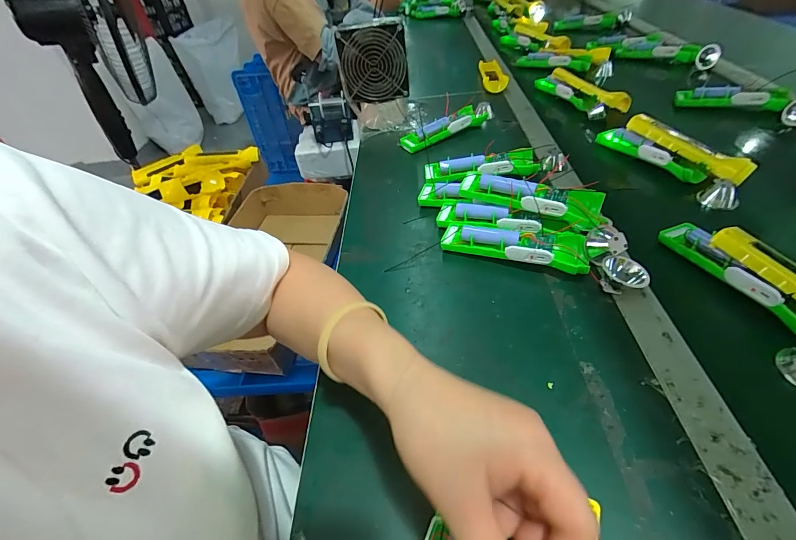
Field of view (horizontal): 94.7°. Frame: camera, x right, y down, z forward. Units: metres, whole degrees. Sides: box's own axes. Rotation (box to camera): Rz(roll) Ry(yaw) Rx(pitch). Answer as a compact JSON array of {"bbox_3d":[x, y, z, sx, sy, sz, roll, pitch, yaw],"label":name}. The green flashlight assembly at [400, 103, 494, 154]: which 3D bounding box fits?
[{"bbox_3d":[0.098,-0.261,0.661,0.200,0.035,0.047,-25,46,-18],"label":"green flashlight assembly"}]

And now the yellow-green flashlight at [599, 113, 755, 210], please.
[{"bbox_3d":[0.398,-0.171,0.526,0.073,0.060,0.212,-18,45,-11],"label":"yellow-green flashlight"}]

